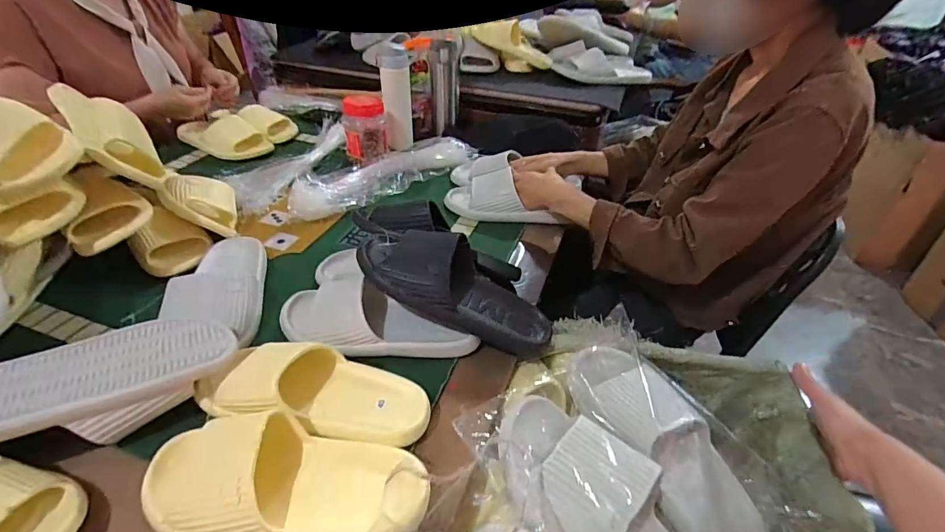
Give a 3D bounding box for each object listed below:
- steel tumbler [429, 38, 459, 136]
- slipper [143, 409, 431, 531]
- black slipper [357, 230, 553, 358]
[{"bbox_3d":[-0.069,-0.432,1.086,0.067,0.203,0.062,1,39,-1],"label":"steel tumbler"},{"bbox_3d":[-0.174,0.194,0.408,0.262,0.071,0.110,4,39,3],"label":"slipper"},{"bbox_3d":[-0.017,0.024,0.590,0.273,0.077,0.100,30,41,-5],"label":"black slipper"}]

